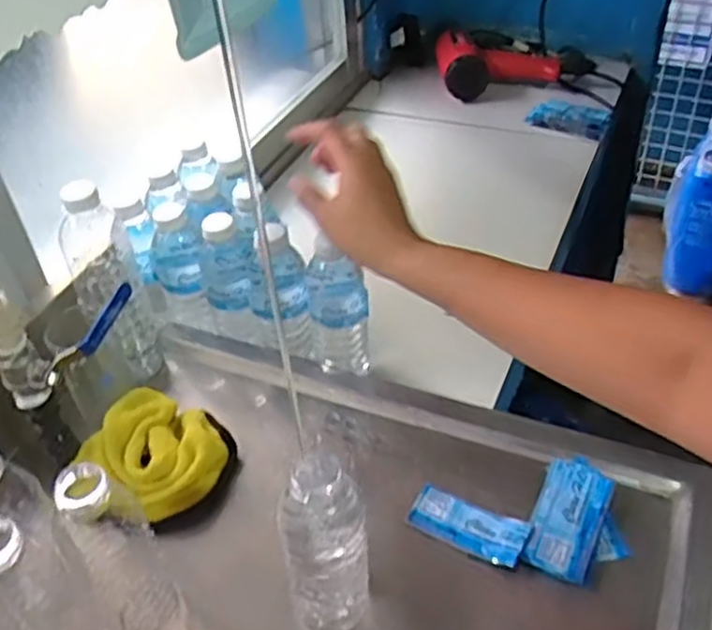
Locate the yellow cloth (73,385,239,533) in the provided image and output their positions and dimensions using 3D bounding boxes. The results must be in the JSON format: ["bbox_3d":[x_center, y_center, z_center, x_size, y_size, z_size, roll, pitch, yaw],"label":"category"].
[{"bbox_3d":[-0.180,0.126,0.650,0.117,0.047,0.118,19,48,25],"label":"yellow cloth"}]

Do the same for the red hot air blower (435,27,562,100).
[{"bbox_3d":[0.234,-0.414,1.218,0.200,0.083,0.106,2,43,8],"label":"red hot air blower"}]

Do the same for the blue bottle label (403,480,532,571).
[{"bbox_3d":[0.091,0.171,0.600,0.095,0.008,0.041,17,47,23],"label":"blue bottle label"}]

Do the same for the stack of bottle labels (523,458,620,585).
[{"bbox_3d":[0.173,0.160,0.596,0.053,0.010,0.105,17,47,23],"label":"stack of bottle labels"}]

